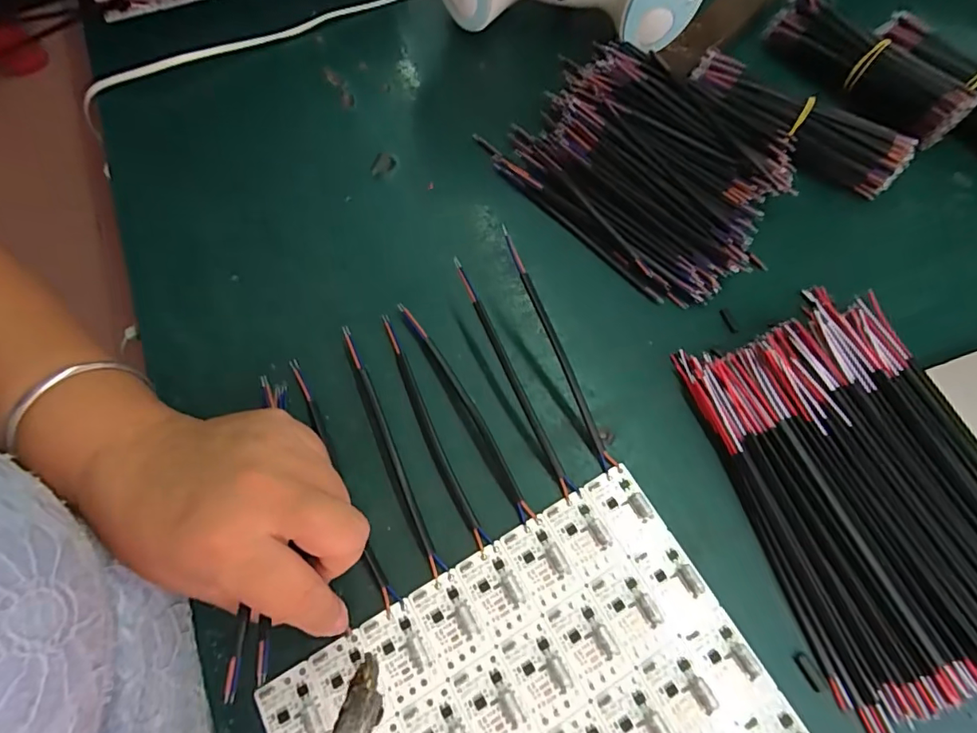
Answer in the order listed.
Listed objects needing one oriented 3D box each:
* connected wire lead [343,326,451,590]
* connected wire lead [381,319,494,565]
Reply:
[{"bbox_3d":[-0.053,0.041,0.264,0.008,0.011,0.144,-24,69,-9],"label":"connected wire lead"},{"bbox_3d":[-0.032,0.032,0.271,0.007,0.004,0.142,-24,69,-9],"label":"connected wire lead"}]

